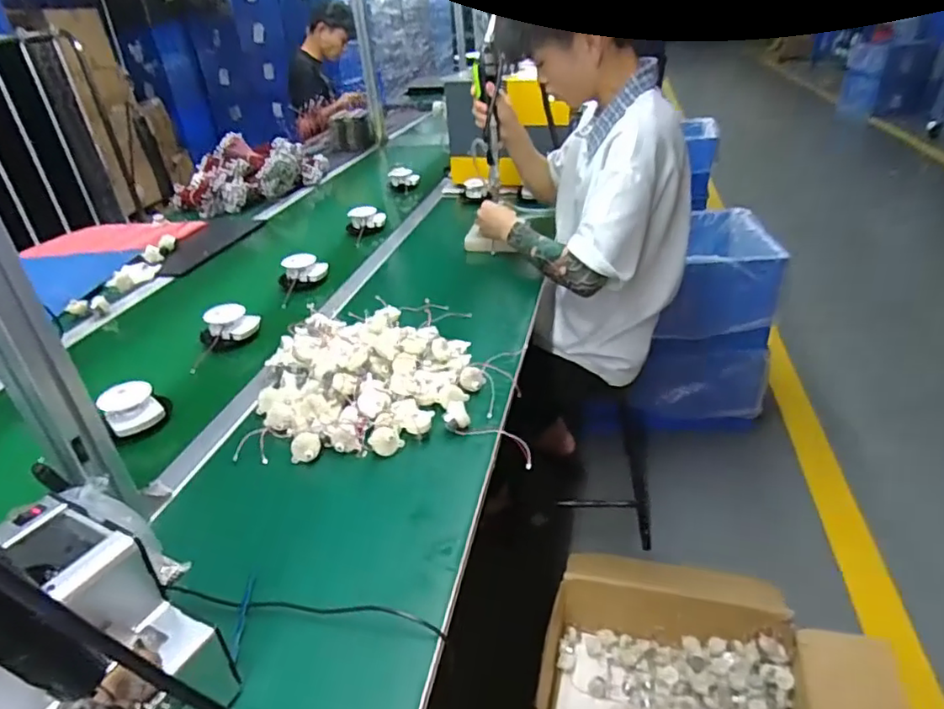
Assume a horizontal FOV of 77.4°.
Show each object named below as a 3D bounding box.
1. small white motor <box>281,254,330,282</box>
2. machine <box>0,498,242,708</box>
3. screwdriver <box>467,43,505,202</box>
[{"bbox_3d":[-0.331,-0.170,1.172,0.088,0.044,0.061,-12,31,-12],"label":"small white motor"},{"bbox_3d":[-0.284,0.217,0.427,0.175,0.154,0.138,13,34,25],"label":"machine"},{"bbox_3d":[0.028,-0.462,1.197,0.046,0.286,0.080,-20,34,-24],"label":"screwdriver"}]

